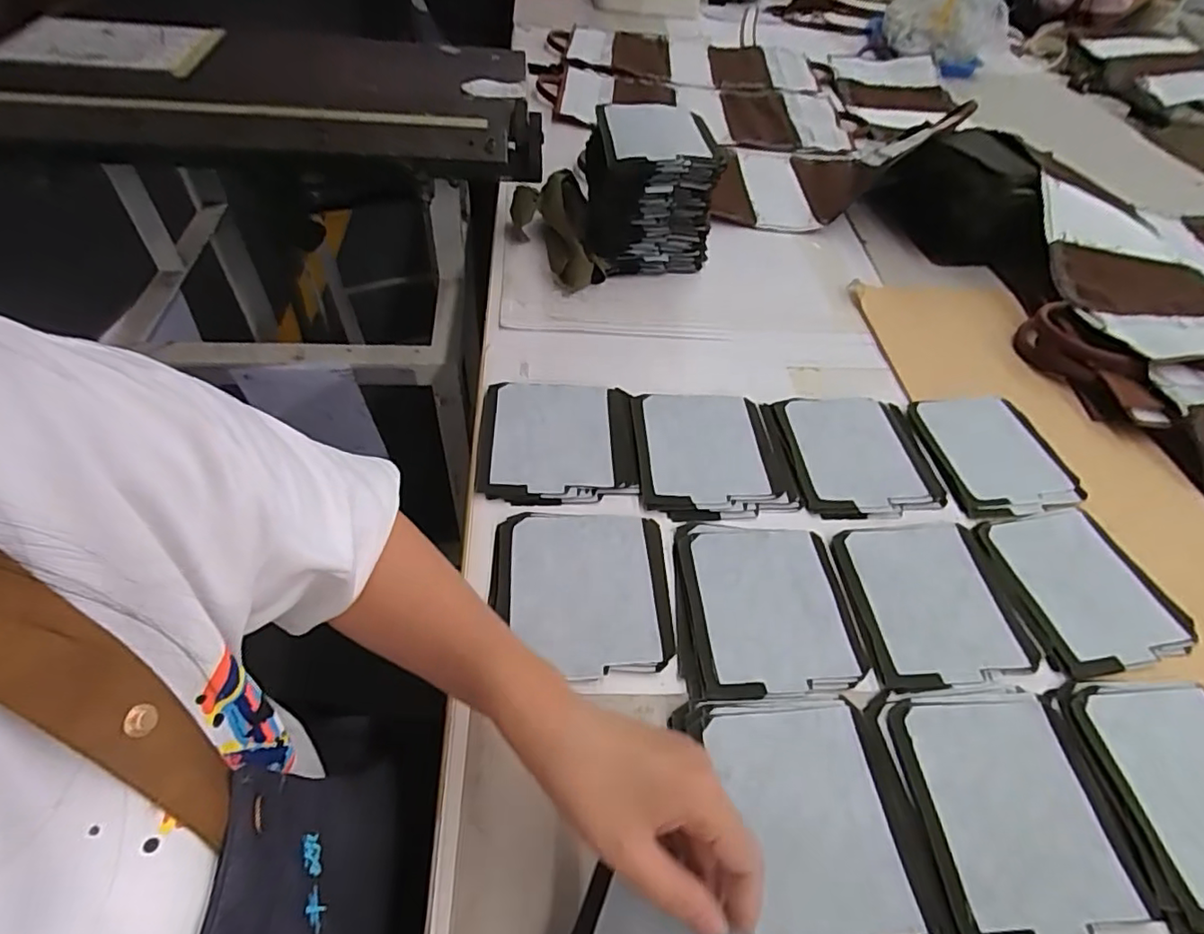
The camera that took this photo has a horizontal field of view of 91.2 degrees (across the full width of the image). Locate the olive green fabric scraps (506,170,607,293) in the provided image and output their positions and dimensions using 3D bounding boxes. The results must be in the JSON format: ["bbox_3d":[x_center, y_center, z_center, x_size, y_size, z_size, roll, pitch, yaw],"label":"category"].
[{"bbox_3d":[-0.054,-0.280,0.711,0.084,0.065,0.159,-16,66,-18],"label":"olive green fabric scraps"}]

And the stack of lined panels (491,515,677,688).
[{"bbox_3d":[-0.014,0.090,0.448,0.133,0.011,0.136,0,51,-6],"label":"stack of lined panels"}]

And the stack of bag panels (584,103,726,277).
[{"bbox_3d":[0.056,-0.326,0.704,0.150,0.149,0.118,-5,51,-11],"label":"stack of bag panels"}]

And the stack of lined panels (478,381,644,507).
[{"bbox_3d":[-0.039,-0.027,0.539,0.139,0.011,0.137,0,50,-6],"label":"stack of lined panels"}]

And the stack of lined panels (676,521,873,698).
[{"bbox_3d":[0.128,0.110,0.462,0.139,0.009,0.143,4,50,-3],"label":"stack of lined panels"}]

